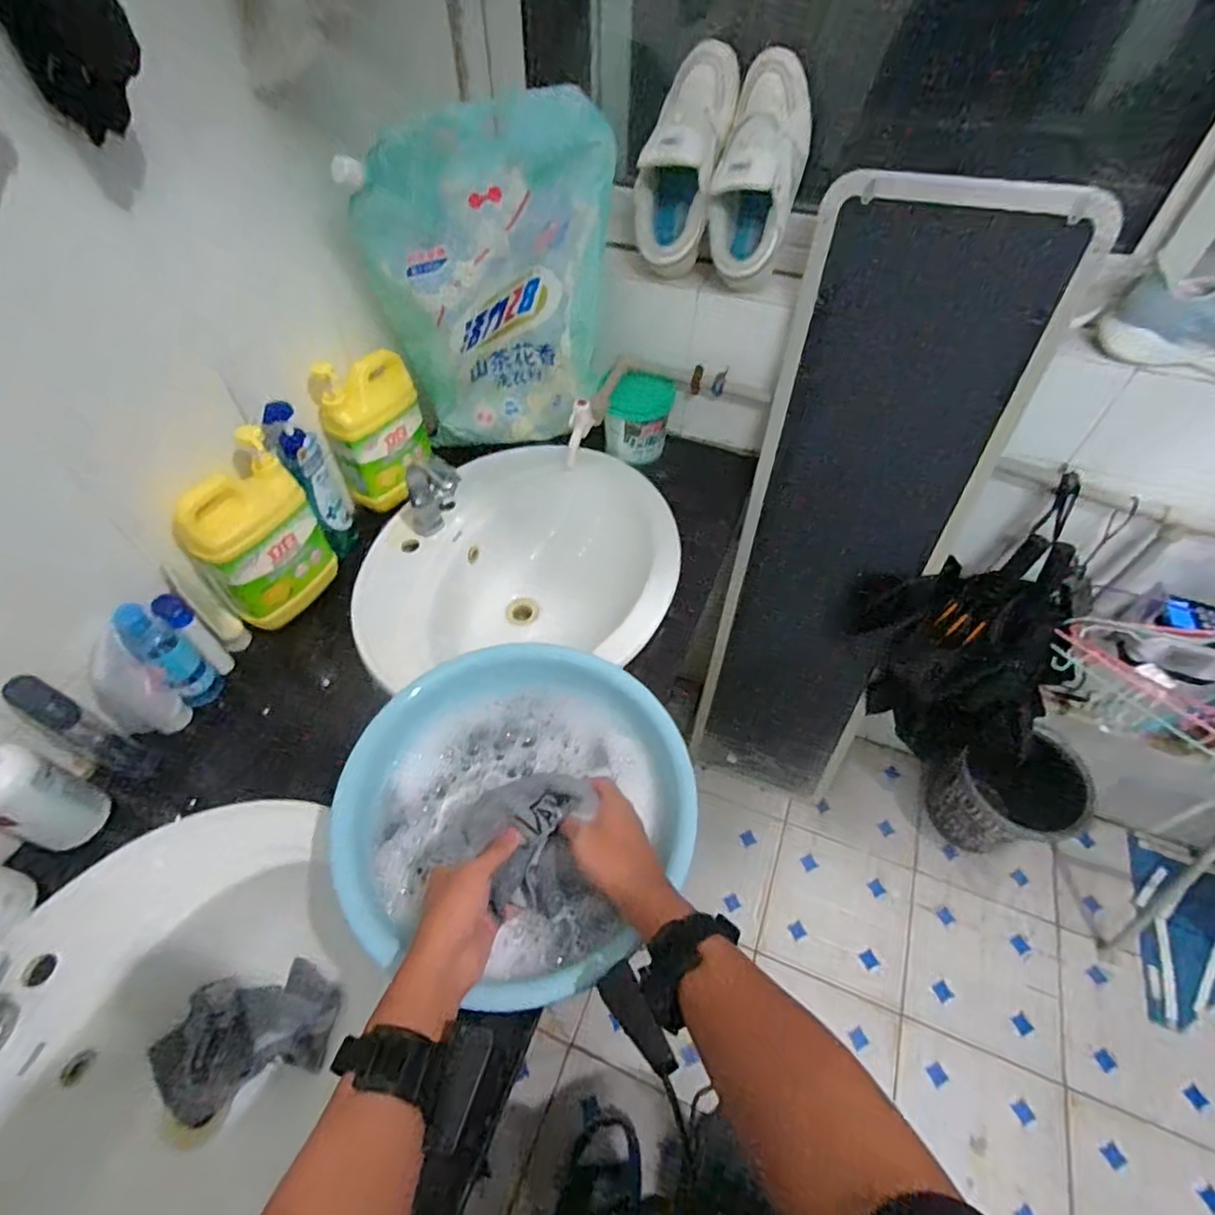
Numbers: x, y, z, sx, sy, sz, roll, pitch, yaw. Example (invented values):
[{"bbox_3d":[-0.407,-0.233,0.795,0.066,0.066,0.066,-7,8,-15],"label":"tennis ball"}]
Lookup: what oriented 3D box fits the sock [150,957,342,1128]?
[{"bbox_3d":[-0.374,0.436,0.618,0.186,0.066,0.113,-19,54,-9],"label":"sock"}]

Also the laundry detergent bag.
[{"bbox_3d":[-0.159,-0.446,0.904,0.346,0.458,0.080,-13,52,-11],"label":"laundry detergent bag"}]

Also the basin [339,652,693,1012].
[{"bbox_3d":[-0.088,0.193,0.575,0.320,0.088,0.287,17,56,17],"label":"basin"}]

